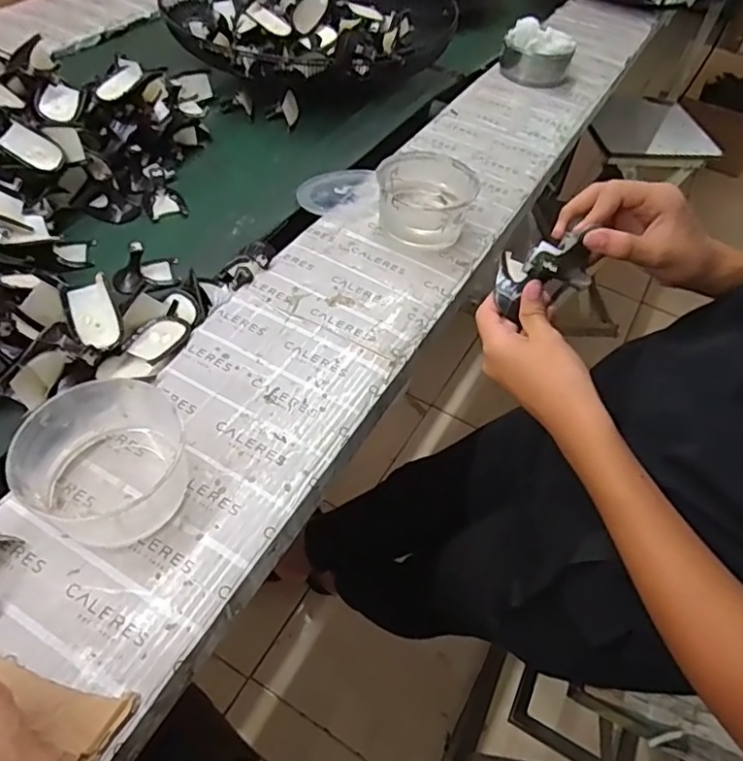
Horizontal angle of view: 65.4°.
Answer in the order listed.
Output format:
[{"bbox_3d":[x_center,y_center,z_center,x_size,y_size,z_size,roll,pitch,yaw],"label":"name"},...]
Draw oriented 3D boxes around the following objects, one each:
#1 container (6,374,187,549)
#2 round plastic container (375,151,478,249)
[{"bbox_3d":[-0.202,0.057,0.439,0.112,0.059,0.137,-13,53,-17],"label":"container"},{"bbox_3d":[0.065,-0.213,0.687,0.108,0.061,0.109,3,50,-4],"label":"round plastic container"}]

